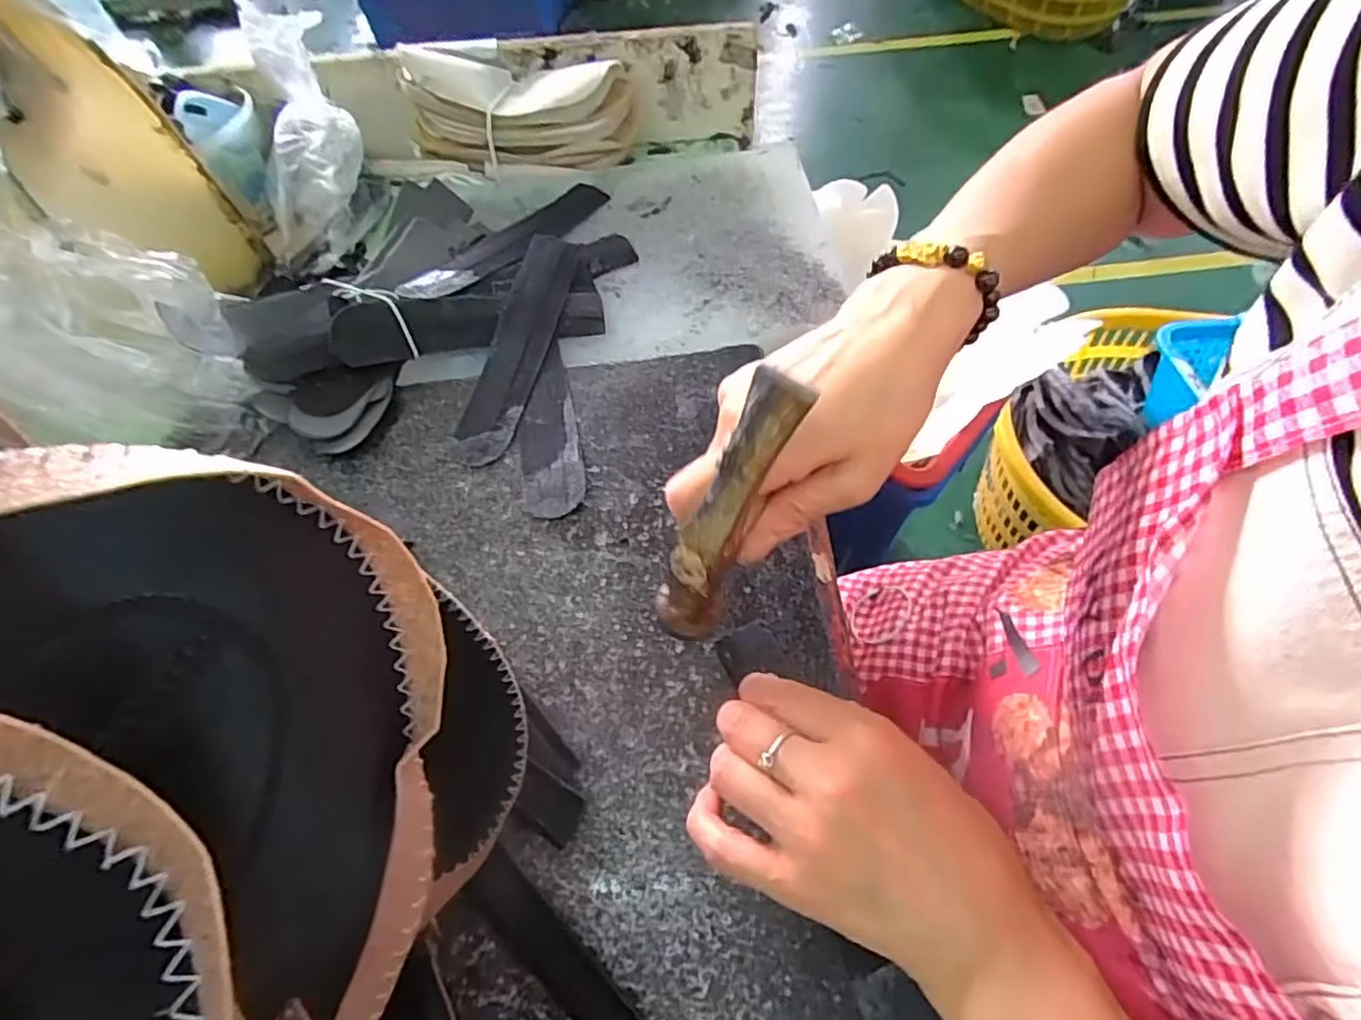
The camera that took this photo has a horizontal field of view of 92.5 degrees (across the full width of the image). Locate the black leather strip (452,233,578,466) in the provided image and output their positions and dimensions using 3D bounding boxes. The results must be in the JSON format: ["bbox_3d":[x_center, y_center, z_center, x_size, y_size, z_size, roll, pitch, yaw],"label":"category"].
[{"bbox_3d":[-0.101,-0.109,0.414,0.035,0.008,0.181,12,65,3],"label":"black leather strip"}]

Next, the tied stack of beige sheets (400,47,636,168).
[{"bbox_3d":[-0.120,-0.303,0.494,0.161,0.064,0.061,2,61,5],"label":"tied stack of beige sheets"}]

